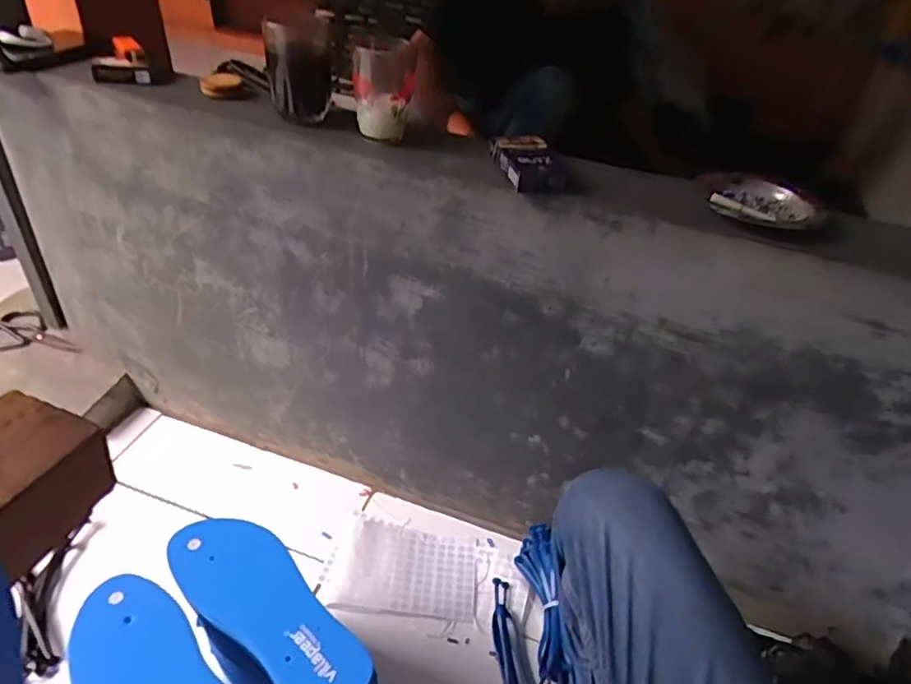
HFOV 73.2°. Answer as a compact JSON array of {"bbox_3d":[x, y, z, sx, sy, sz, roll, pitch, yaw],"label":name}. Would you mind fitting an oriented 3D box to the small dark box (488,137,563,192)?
[{"bbox_3d":[0.072,-0.180,0.610,0.052,0.023,0.093,-6,41,-15],"label":"small dark box"}]

